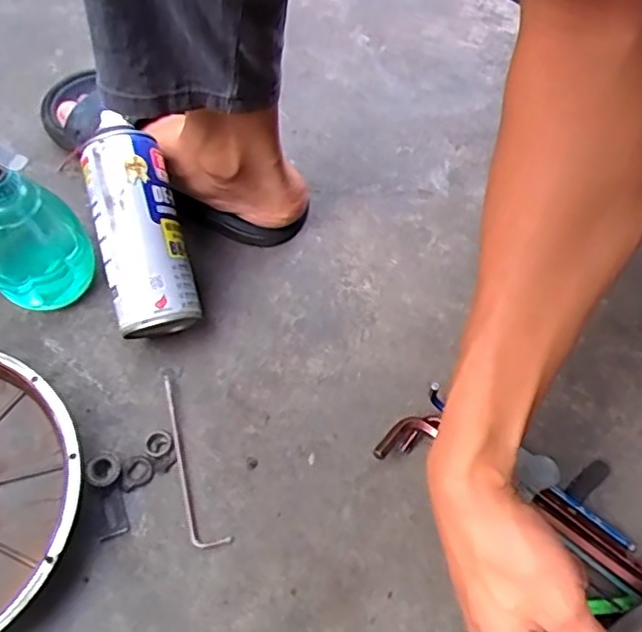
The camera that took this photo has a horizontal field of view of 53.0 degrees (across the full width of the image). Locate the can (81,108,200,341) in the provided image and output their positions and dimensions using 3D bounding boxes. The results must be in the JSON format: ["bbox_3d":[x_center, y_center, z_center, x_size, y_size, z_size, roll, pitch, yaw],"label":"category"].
[{"bbox_3d":[-0.151,-0.073,0.525,0.069,0.068,0.188,-13,91,-9],"label":"can"}]

